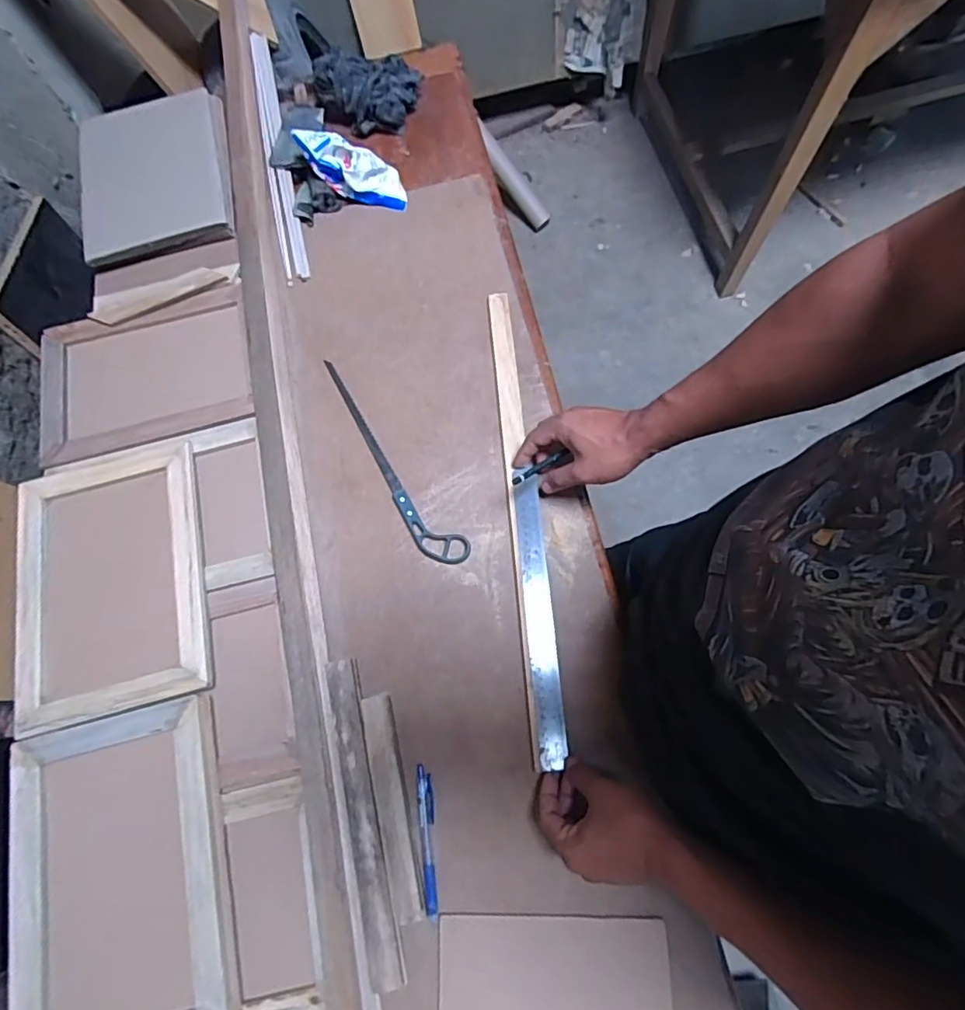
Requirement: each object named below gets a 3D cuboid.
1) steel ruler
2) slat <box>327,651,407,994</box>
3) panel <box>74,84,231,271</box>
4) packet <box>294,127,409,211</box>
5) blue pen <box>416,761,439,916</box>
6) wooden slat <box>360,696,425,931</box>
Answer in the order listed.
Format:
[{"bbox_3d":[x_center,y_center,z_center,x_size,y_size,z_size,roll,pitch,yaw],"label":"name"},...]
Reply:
[{"bbox_3d":[0.062,0.116,0.612,0.030,0.009,0.304,-5,71,1],"label":"steel ruler"},{"bbox_3d":[-0.120,0.303,0.554,0.035,0.014,0.292,-14,71,-2],"label":"slat"},{"bbox_3d":[-0.495,-0.497,0.833,0.227,0.023,0.298,-16,71,-3],"label":"panel"},{"bbox_3d":[-0.187,-0.487,0.807,0.175,0.048,0.062,25,73,-12],"label":"packet"},{"bbox_3d":[-0.053,0.329,0.553,0.015,0.011,0.136,-7,71,0],"label":"blue pen"},{"bbox_3d":[-0.088,0.296,0.555,0.029,0.014,0.206,-15,71,-2],"label":"wooden slat"}]

